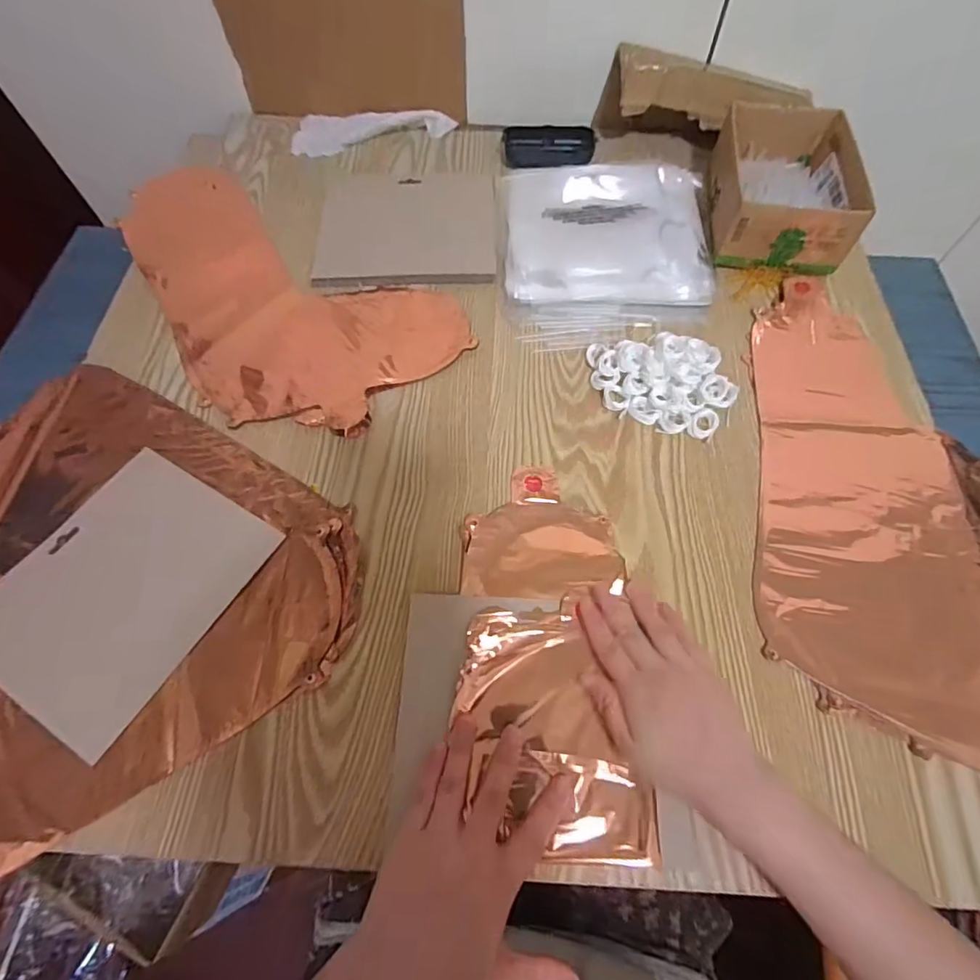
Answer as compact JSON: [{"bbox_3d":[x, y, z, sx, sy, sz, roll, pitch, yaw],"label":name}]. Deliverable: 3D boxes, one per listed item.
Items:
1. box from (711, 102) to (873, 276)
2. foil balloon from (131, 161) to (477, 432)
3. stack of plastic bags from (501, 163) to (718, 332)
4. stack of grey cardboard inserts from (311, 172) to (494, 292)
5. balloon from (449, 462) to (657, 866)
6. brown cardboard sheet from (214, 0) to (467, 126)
[{"bbox_3d":[0.308,-0.322,0.553,0.130,0.069,0.195,8,63,5],"label":"box"},{"bbox_3d":[-0.251,-0.206,0.535,0.436,0.013,0.224,34,68,16],"label":"foil balloon"},{"bbox_3d":[0.127,-0.271,0.558,0.219,0.017,0.239,1,63,1],"label":"stack of plastic bags"},{"bbox_3d":[-0.090,-0.289,0.563,0.189,0.010,0.174,-1,63,0],"label":"stack of grey cardboard inserts"},{"bbox_3d":[0.043,0.110,0.380,0.126,0.019,0.274,-6,64,-3],"label":"balloon"},{"bbox_3d":[-0.169,-0.526,0.592,0.274,0.179,0.020,3,63,2],"label":"brown cardboard sheet"}]

